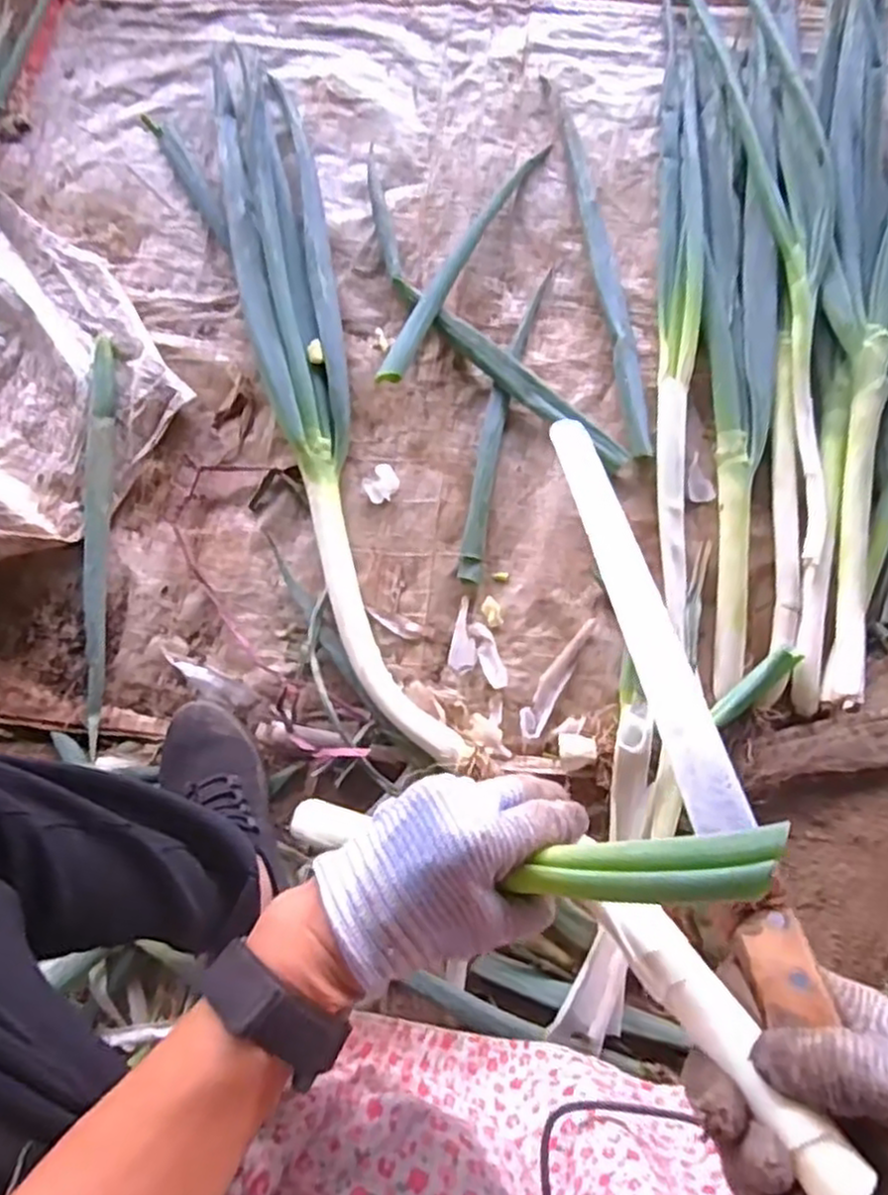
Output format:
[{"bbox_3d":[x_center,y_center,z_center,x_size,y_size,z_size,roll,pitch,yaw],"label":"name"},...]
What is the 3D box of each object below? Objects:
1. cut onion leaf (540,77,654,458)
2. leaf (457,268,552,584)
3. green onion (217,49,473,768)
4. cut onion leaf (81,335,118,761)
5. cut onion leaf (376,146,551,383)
[{"bbox_3d":[0.172,-0.383,0.814,0.030,0.020,0.497,-9,76,1],"label":"cut onion leaf"},{"bbox_3d":[0.062,-0.193,0.770,0.031,0.022,0.370,12,77,6],"label":"leaf"},{"bbox_3d":[-0.150,-0.246,0.777,0.131,0.050,0.861,-15,75,-1],"label":"green onion"},{"bbox_3d":[-0.359,-0.067,0.755,0.028,0.026,0.432,-3,76,2],"label":"cut onion leaf"},{"bbox_3d":[0.022,-0.376,0.811,0.028,0.044,0.368,26,79,9],"label":"cut onion leaf"}]

